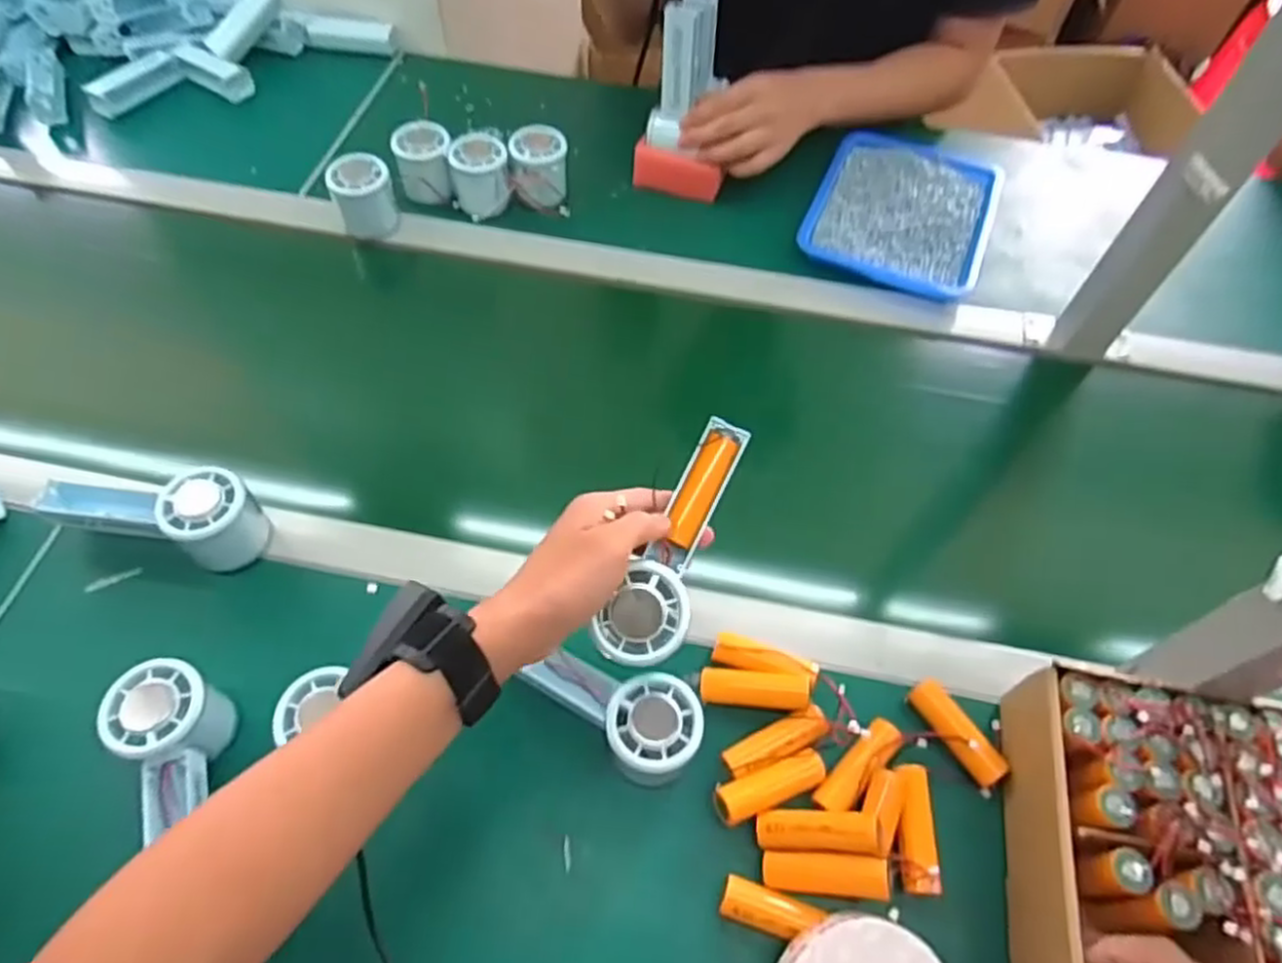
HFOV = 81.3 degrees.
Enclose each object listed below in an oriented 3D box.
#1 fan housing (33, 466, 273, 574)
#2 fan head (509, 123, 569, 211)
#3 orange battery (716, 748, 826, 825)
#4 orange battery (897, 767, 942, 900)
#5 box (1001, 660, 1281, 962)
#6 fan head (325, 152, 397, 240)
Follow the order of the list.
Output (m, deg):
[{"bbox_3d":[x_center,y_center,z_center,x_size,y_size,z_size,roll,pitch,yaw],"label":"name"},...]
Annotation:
[{"bbox_3d":[-0.349,0.021,0.539,0.150,0.062,0.057,12,58,5],"label":"fan housing"},{"bbox_3d":[-0.103,-0.315,0.764,0.054,0.069,0.064,-3,58,-5],"label":"fan head"},{"bbox_3d":[0.081,0.187,0.462,0.075,0.015,0.022,-20,61,-14],"label":"orange battery"},{"bbox_3d":[0.169,0.214,0.460,0.022,0.021,0.071,8,58,2],"label":"orange battery"},{"bbox_3d":[0.324,0.220,0.430,0.201,0.076,0.182,10,58,4],"label":"box"},{"bbox_3d":[-0.270,-0.277,0.728,0.057,0.063,0.052,-10,59,-9],"label":"fan head"}]

